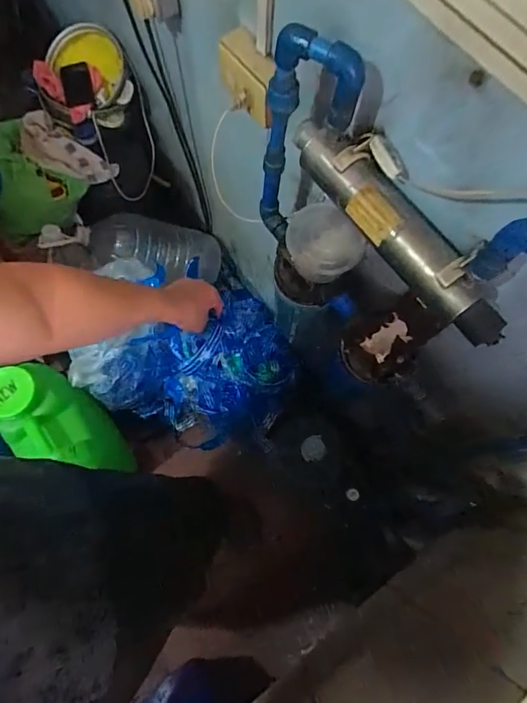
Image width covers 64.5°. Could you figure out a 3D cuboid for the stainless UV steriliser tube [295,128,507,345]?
[{"bbox_3d":[0.156,-0.153,0.503,0.067,0.054,0.356,-33,76,-10],"label":"stainless UV steriliser tube"}]

